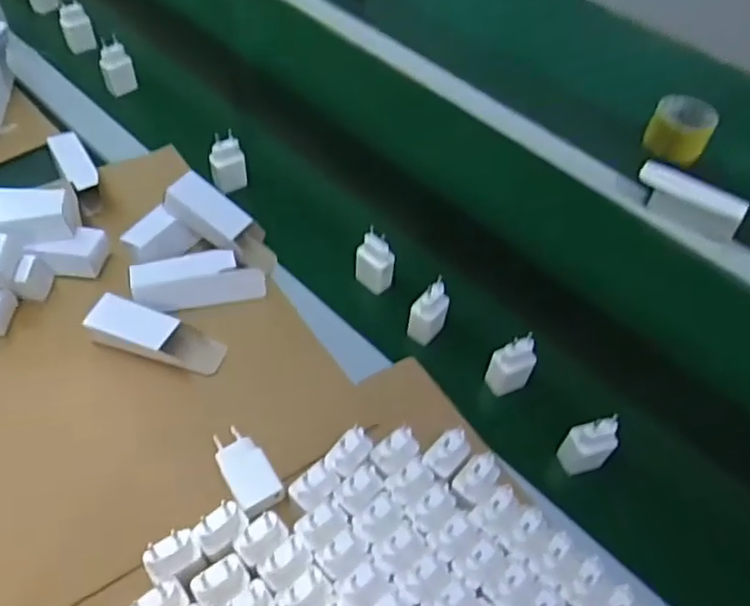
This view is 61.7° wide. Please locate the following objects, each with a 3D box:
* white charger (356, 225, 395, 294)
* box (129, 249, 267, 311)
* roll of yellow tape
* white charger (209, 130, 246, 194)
[{"bbox_3d":[0.000,-0.045,0.709,0.026,0.069,0.043,-35,62,-27],"label":"white charger"},{"bbox_3d":[-0.186,-0.021,0.668,0.131,0.042,0.047,-11,53,-12],"label":"box"},{"bbox_3d":[0.446,-0.257,0.911,0.084,0.063,0.084,2,51,-3],"label":"roll of yellow tape"},{"bbox_3d":[-0.187,-0.176,0.797,0.043,0.074,0.027,-29,59,-24],"label":"white charger"}]

